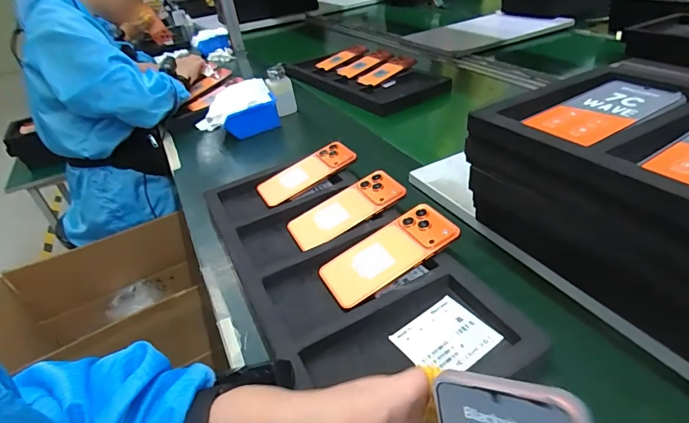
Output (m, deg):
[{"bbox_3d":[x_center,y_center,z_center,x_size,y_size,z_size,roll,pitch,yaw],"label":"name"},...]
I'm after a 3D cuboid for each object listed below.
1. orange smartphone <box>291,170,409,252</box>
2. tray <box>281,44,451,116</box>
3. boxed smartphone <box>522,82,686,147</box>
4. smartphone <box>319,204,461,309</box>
[{"bbox_3d":[0.001,-0.004,0.557,0.162,0.013,0.081,-32,40,-9],"label":"orange smartphone"},{"bbox_3d":[0.056,-0.369,1.071,0.255,0.048,0.467,-27,40,-25],"label":"tray"},{"bbox_3d":[0.269,-0.104,0.404,0.153,0.012,0.080,-23,38,-20],"label":"boxed smartphone"},{"bbox_3d":[0.052,0.049,0.474,0.163,0.008,0.078,-31,41,-10],"label":"smartphone"}]

